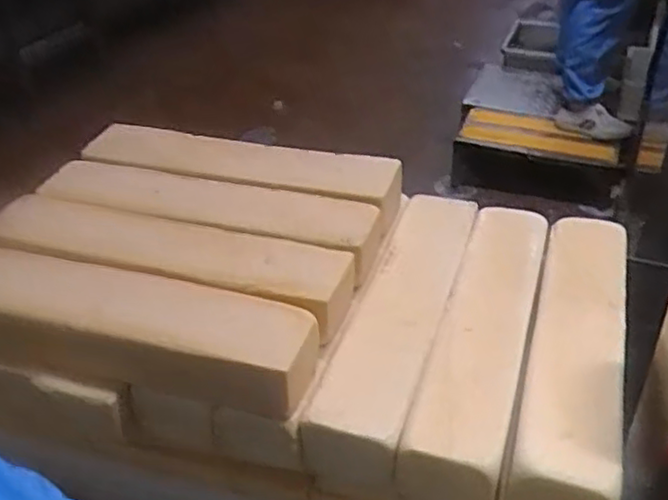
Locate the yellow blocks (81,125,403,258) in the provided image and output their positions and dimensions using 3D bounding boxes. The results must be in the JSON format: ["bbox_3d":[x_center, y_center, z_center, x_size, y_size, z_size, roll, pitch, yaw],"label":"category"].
[{"bbox_3d":[-0.099,-0.083,0.781,0.339,0.062,0.089,10,37,16],"label":"yellow blocks"}]

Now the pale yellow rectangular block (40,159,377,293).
[{"bbox_3d":[-0.130,-0.026,0.723,0.348,0.067,0.086,8,37,14],"label":"pale yellow rectangular block"}]

